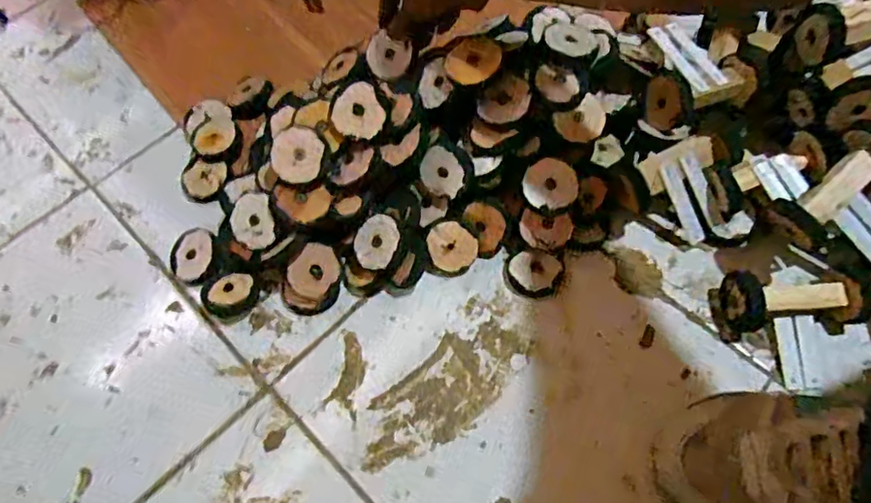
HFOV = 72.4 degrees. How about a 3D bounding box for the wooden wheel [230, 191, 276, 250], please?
[{"bbox_3d":[-0.158,-0.027,0.513,0.039,0.007,0.048,-10,92,14],"label":"wooden wheel"}]

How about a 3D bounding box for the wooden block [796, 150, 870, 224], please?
[{"bbox_3d":[0.327,-0.053,0.481,0.028,0.060,0.010,48,30,22],"label":"wooden block"}]

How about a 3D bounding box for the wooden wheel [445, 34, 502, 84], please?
[{"bbox_3d":[0.035,-0.165,0.504,0.044,0.013,0.058,25,66,15],"label":"wooden wheel"}]

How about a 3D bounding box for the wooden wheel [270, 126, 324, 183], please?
[{"bbox_3d":[-0.116,-0.082,0.498,0.041,0.004,0.047,12,82,-16],"label":"wooden wheel"}]

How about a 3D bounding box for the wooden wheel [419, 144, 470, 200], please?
[{"bbox_3d":[0.007,-0.070,0.520,0.046,0.046,0.007,9,28,27],"label":"wooden wheel"}]

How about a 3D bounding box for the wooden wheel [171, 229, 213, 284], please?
[{"bbox_3d":[-0.230,0.003,0.562,0.044,0.014,0.048,-1,63,2],"label":"wooden wheel"}]

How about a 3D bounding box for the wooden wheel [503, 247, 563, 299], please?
[{"bbox_3d":[0.088,0.020,0.547,0.050,0.018,0.043,18,65,11],"label":"wooden wheel"}]

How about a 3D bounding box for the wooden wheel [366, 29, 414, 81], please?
[{"bbox_3d":[-0.044,-0.185,0.570,0.043,0.007,0.039,7,106,-3],"label":"wooden wheel"}]

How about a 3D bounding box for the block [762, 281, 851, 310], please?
[{"bbox_3d":[0.309,0.037,0.500,0.066,0.007,0.026,-3,55,6],"label":"block"}]

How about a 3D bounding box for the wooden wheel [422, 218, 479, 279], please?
[{"bbox_3d":[0.015,-0.003,0.550,0.050,0.016,0.053,3,104,13],"label":"wooden wheel"}]

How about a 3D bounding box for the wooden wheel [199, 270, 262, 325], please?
[{"bbox_3d":[-0.190,0.038,0.545,0.047,0.023,0.049,-1,63,2],"label":"wooden wheel"}]

